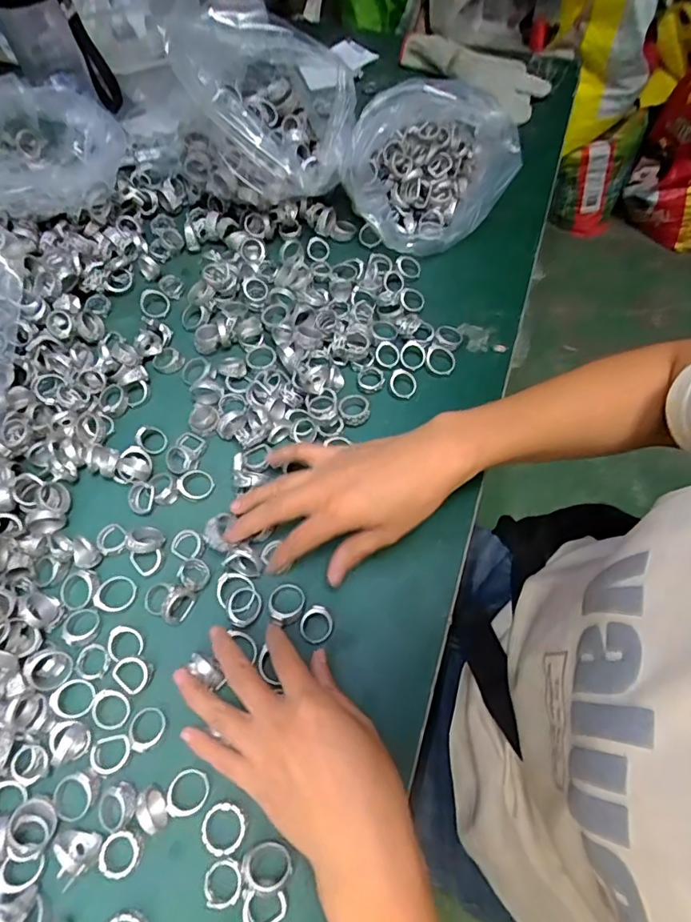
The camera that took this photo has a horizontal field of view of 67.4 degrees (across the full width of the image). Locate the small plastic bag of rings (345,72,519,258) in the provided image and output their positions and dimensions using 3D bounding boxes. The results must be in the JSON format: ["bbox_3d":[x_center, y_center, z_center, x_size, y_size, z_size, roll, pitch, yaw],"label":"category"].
[{"bbox_3d":[0.074,-0.289,0.497,0.151,0.119,0.122,-8,64,-6],"label":"small plastic bag of rings"}]

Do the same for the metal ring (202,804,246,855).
[{"bbox_3d":[-0.071,0.213,0.301,0.025,0.004,0.025,21,61,1],"label":"metal ring"}]

